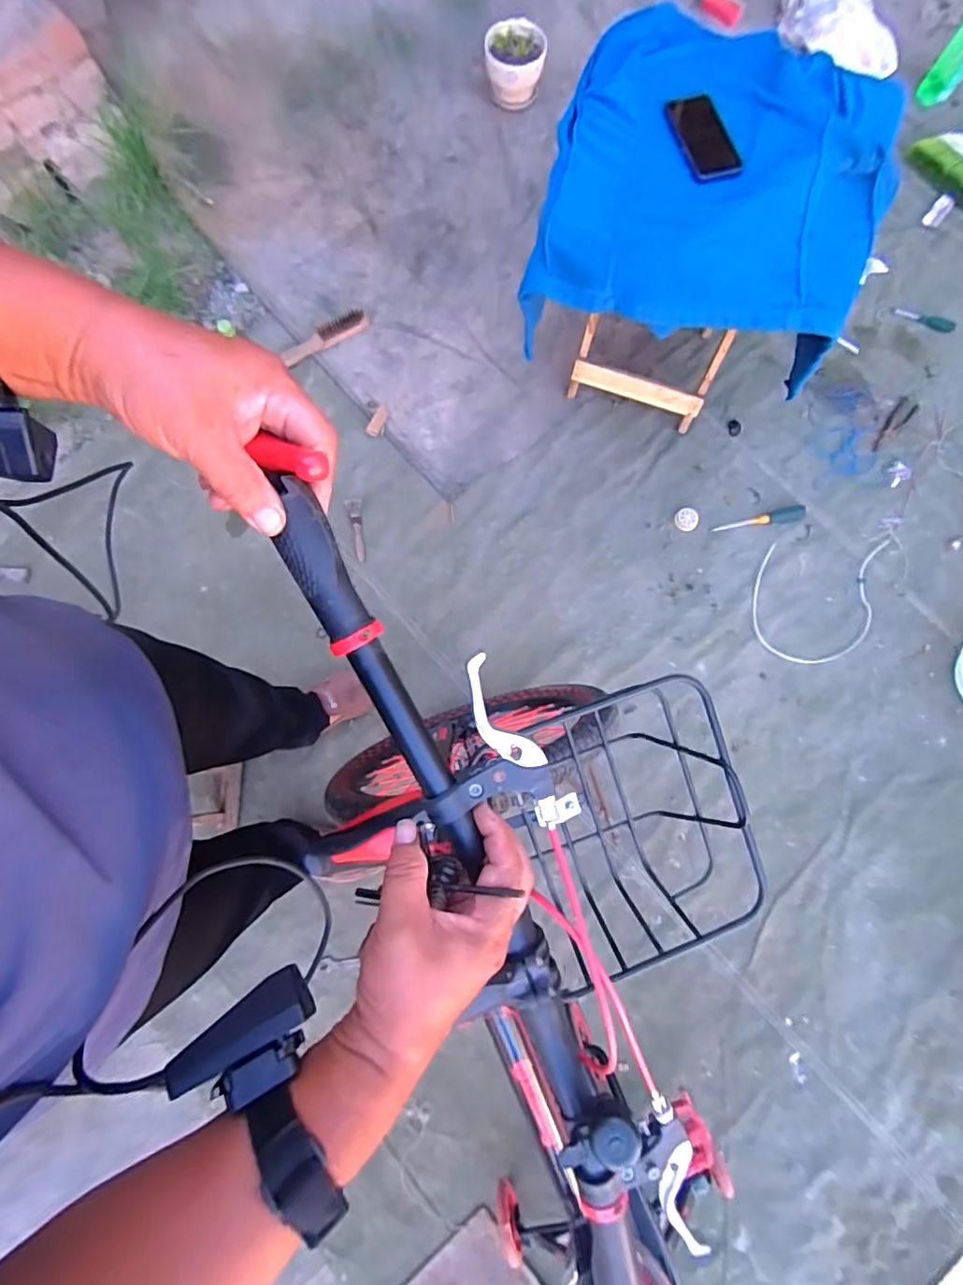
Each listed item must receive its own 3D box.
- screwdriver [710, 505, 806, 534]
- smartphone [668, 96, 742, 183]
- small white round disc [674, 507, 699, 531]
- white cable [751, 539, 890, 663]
[{"bbox_3d":[0.627,-0.275,1.254,0.213,0.025,0.032,-12,79,-3],"label":"screwdriver"},{"bbox_3d":[0.346,-0.787,0.871,0.064,0.012,0.162,-20,83,13],"label":"smartphone"},{"bbox_3d":[0.475,-0.285,1.288,0.052,0.013,0.057,0,78,0],"label":"small white round disc"},{"bbox_3d":[0.741,-0.110,1.243,0.257,0.022,0.331,18,79,3],"label":"white cable"}]

